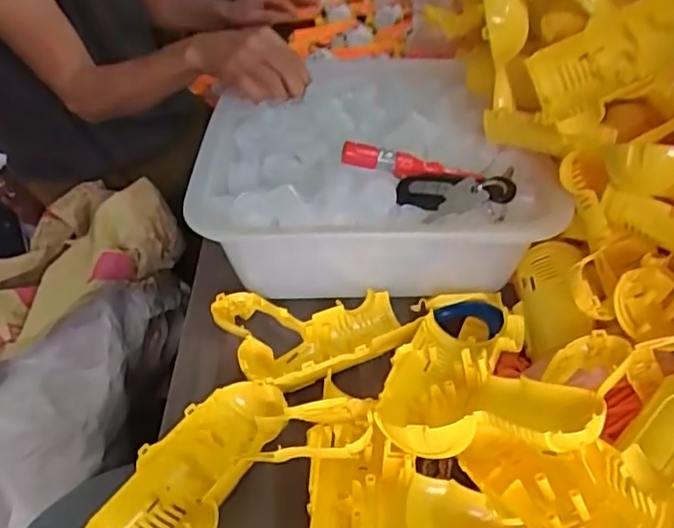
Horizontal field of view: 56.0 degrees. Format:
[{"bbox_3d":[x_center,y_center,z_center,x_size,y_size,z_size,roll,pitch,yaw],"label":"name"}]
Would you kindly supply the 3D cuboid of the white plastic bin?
[{"bbox_3d":[0.019,-0.106,0.616,0.289,0.096,0.364,-3,36,-3],"label":"white plastic bin"}]

